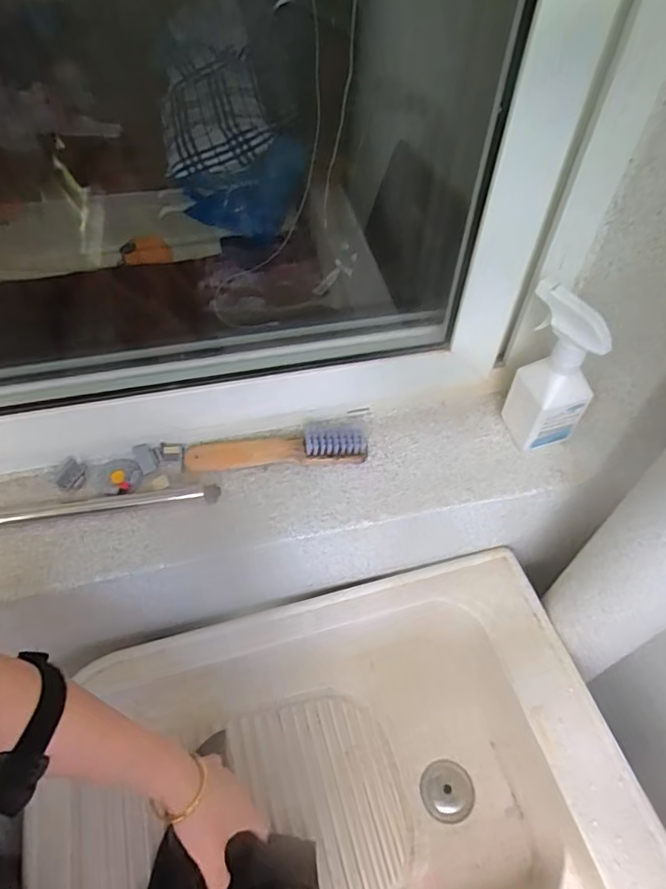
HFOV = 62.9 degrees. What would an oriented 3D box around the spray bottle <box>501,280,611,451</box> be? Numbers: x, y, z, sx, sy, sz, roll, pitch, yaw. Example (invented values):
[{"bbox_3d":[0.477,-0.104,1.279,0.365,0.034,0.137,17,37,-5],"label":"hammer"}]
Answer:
[{"bbox_3d":[0.229,-0.075,0.569,0.056,0.172,0.077,-22,56,-19],"label":"spray bottle"}]

